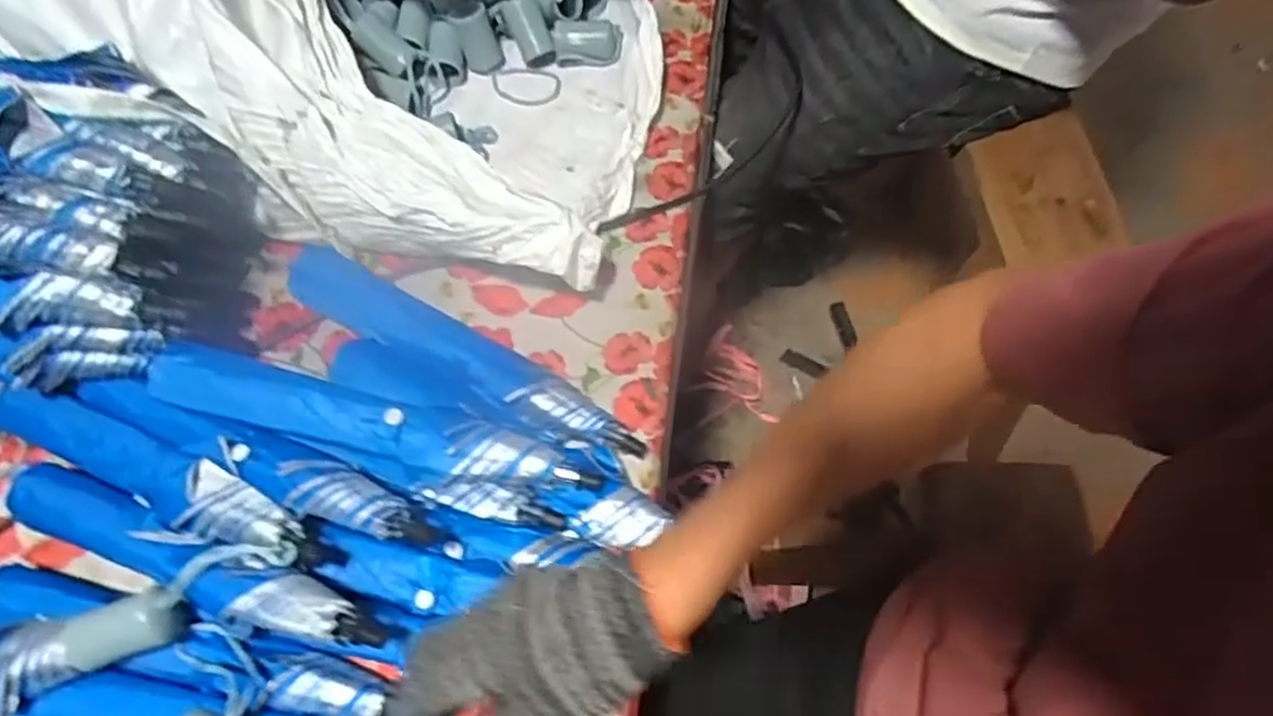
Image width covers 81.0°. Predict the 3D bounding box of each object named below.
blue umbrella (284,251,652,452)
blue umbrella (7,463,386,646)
[{"bbox_3d":[-0.143,-0.004,0.605,0.333,0.046,0.054,26,70,12],"label":"blue umbrella"},{"bbox_3d":[-0.317,0.134,0.509,0.324,0.036,0.045,13,67,21],"label":"blue umbrella"}]

